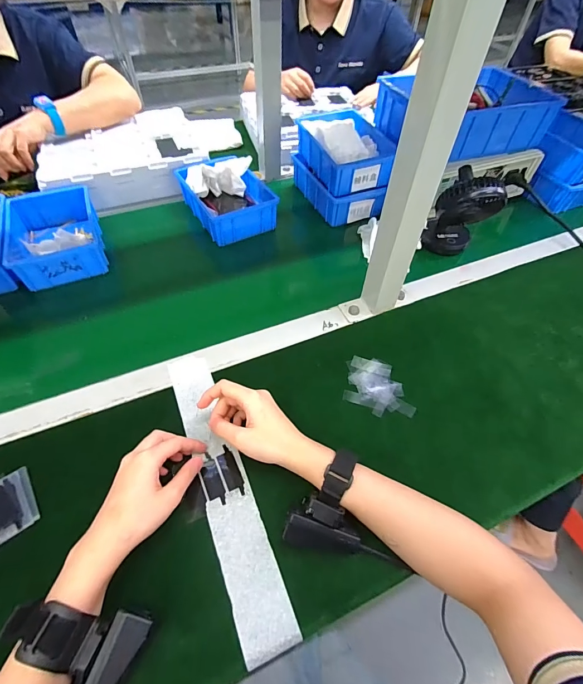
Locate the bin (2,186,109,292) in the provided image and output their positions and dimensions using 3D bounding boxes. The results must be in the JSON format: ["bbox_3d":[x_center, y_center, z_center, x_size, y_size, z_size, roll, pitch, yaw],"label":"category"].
[{"bbox_3d":[-0.398,-0.183,0.590,0.132,0.056,0.197,-19,55,-15],"label":"bin"}]

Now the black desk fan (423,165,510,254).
[{"bbox_3d":[0.285,-0.209,0.584,0.095,0.146,0.071,30,58,20],"label":"black desk fan"}]

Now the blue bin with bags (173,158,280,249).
[{"bbox_3d":[-0.118,-0.277,0.661,0.137,0.071,0.180,-24,57,-18],"label":"blue bin with bags"}]

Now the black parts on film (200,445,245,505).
[{"bbox_3d":[-0.078,0.146,0.384,0.040,0.004,0.057,-21,56,-17],"label":"black parts on film"}]

